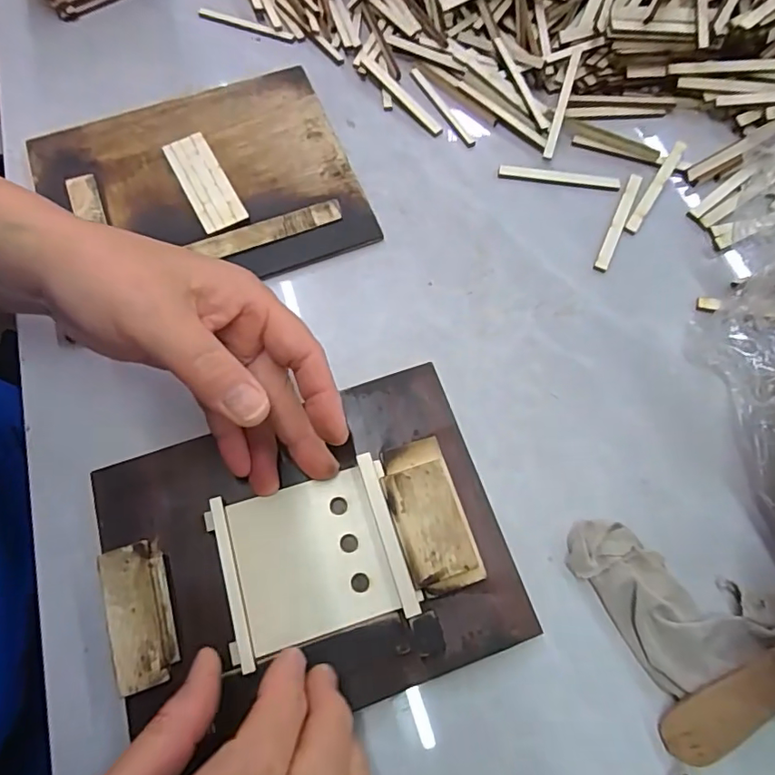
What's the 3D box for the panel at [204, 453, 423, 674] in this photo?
[{"bbox_3d":[-0.037,0.082,0.249,0.085,0.006,0.073,-17,73,-6],"label":"panel"}]

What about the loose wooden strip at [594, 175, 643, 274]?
[{"bbox_3d":[0.148,-0.107,0.330,0.008,0.004,0.080,24,72,9],"label":"loose wooden strip"}]

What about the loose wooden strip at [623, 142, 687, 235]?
[{"bbox_3d":[0.176,-0.131,0.337,0.008,0.006,0.077,32,73,11],"label":"loose wooden strip"}]

